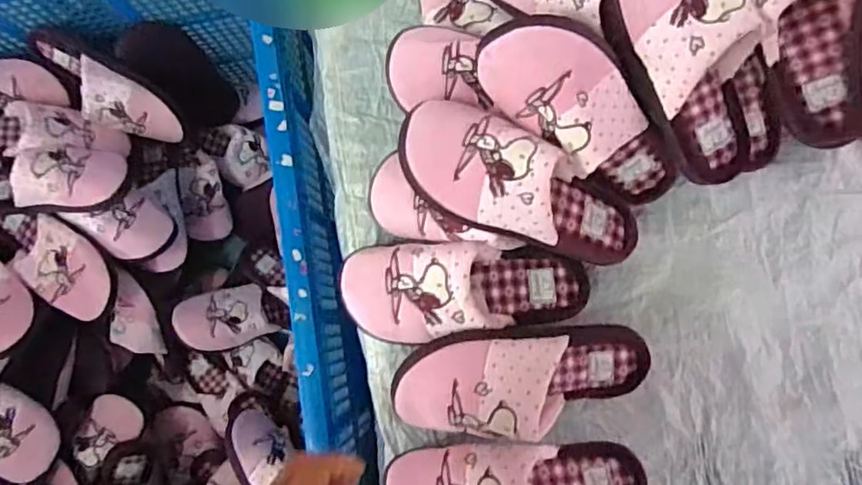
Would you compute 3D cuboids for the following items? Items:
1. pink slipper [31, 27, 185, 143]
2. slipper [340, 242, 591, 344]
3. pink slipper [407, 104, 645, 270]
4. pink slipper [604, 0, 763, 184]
[{"bbox_3d":[-0.494,-0.229,0.931,0.242,0.079,0.095,38,86,-17],"label":"pink slipper"},{"bbox_3d":[0.031,0.051,0.606,0.248,0.061,0.097,0,84,3],"label":"slipper"},{"bbox_3d":[0.089,-0.051,0.564,0.243,0.087,0.099,25,85,-17],"label":"pink slipper"},{"bbox_3d":[0.226,-0.167,0.534,0.112,0.069,0.244,-21,104,0],"label":"pink slipper"}]

